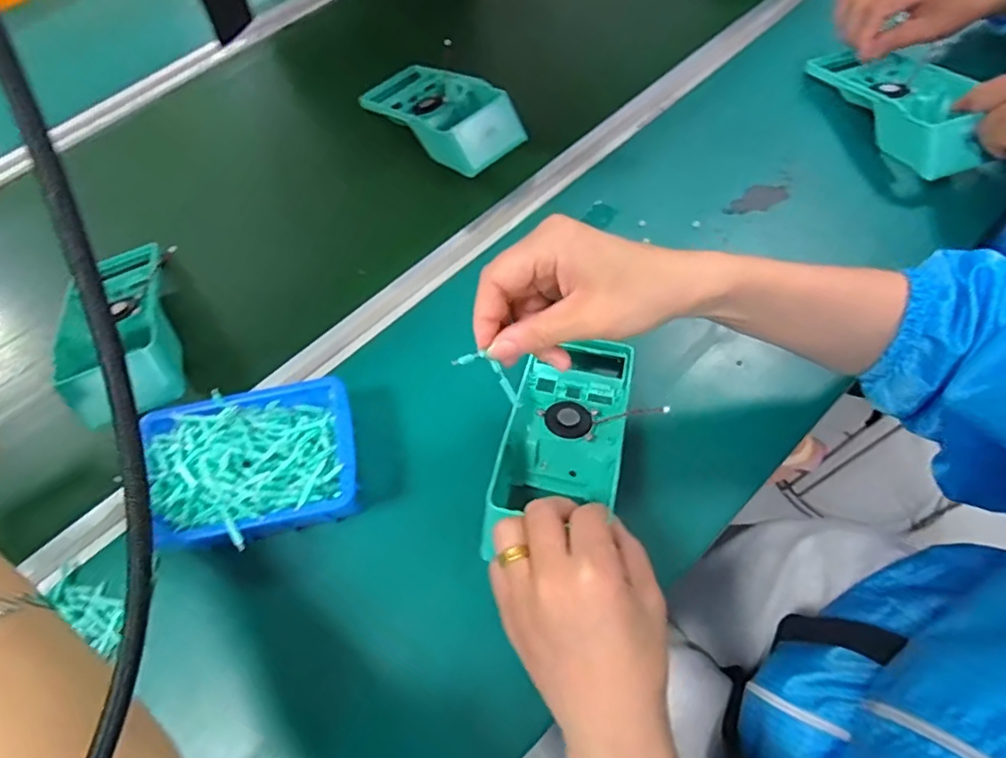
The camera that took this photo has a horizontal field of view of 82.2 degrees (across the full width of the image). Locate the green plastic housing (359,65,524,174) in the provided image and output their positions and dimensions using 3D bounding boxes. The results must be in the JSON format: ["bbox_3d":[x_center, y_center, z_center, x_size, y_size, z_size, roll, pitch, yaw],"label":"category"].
[{"bbox_3d":[-0.067,-0.277,0.585,0.091,0.054,0.192,-39,67,-12],"label":"green plastic housing"}]

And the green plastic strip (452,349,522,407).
[{"bbox_3d":[-0.006,-0.002,0.342,0.007,0.054,0.014,-9,53,46],"label":"green plastic strip"}]

